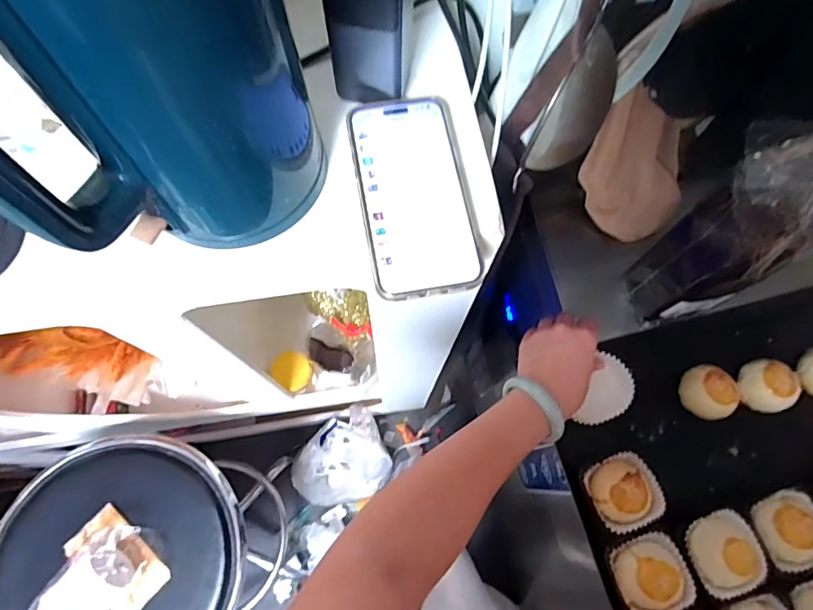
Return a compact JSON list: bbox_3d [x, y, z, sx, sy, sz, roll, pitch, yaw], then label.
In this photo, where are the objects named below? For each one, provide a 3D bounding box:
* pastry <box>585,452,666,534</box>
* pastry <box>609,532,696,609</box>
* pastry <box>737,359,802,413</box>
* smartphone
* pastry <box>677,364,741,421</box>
[{"bbox_3d":[0.221,0.187,0.478,0.064,0.024,0.067,1,71,-2],"label":"pastry"},{"bbox_3d":[0.236,0.256,0.451,0.065,0.028,0.065,1,71,-2],"label":"pastry"},{"bbox_3d":[0.404,0.092,0.537,0.054,0.043,0.057,1,71,-2],"label":"pastry"},{"bbox_3d":[0.007,-0.085,0.362,0.084,0.012,0.163,-9,71,-5],"label":"smartphone"},{"bbox_3d":[0.334,0.097,0.530,0.052,0.042,0.058,-15,72,-7],"label":"pastry"}]

